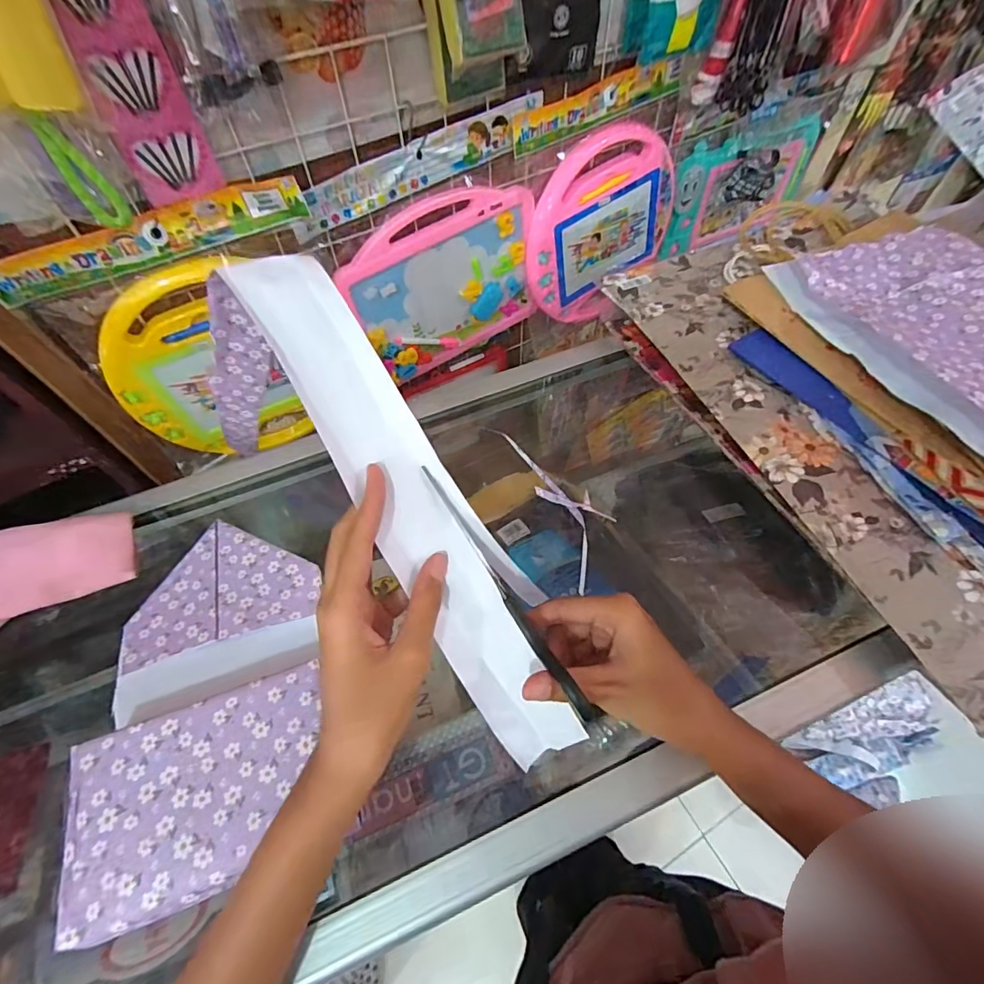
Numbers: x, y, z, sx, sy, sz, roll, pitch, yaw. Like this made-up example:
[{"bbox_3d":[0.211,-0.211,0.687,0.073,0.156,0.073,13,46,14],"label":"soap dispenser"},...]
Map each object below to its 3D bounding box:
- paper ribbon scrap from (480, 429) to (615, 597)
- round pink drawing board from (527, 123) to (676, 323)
[{"bbox_3d":[0.056,-0.003,0.430,0.054,0.009,0.180,-23,60,-12],"label":"paper ribbon scrap"},{"bbox_3d":[0.172,-0.412,0.758,0.271,0.247,0.026,-39,52,0],"label":"round pink drawing board"}]

